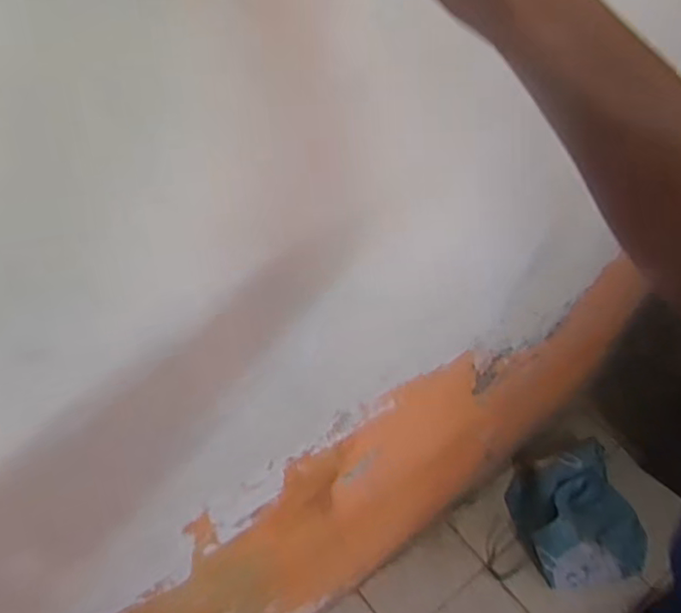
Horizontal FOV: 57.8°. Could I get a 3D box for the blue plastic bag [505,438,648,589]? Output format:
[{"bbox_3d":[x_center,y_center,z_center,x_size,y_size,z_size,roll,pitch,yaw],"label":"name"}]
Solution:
[{"bbox_3d":[0.623,0.548,1.696,0.325,0.132,0.384,0,46,-6],"label":"blue plastic bag"}]

